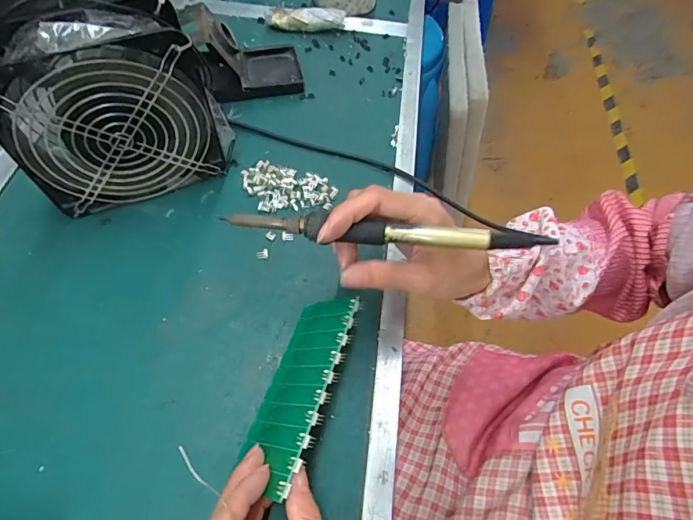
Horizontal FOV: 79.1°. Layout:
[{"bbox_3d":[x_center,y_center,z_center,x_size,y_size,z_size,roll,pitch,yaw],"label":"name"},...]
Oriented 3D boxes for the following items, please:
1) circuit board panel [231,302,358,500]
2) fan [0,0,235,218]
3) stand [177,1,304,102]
[{"bbox_3d":[-0.033,0.086,0.291,0.005,0.060,0.135,43,50,-29],"label":"circuit board panel"},{"bbox_3d":[-0.187,-0.120,0.343,0.155,0.155,0.059,-18,63,-13],"label":"fan"},{"bbox_3d":[-0.108,-0.229,0.454,0.110,0.072,0.075,-11,61,-9],"label":"stand"}]

